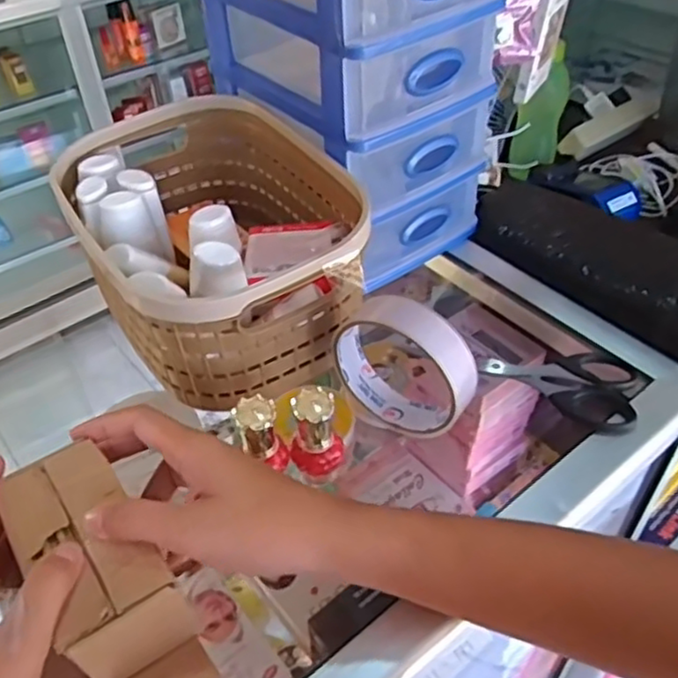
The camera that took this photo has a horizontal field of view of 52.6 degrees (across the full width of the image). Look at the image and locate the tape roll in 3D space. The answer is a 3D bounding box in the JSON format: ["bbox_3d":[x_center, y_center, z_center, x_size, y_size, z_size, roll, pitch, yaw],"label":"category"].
[{"bbox_3d":[0.036,0.016,0.395,0.085,0.083,0.023,23,49,26],"label":"tape roll"}]

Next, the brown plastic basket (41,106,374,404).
[{"bbox_3d":[-0.088,-0.071,0.467,0.157,0.092,0.233,-26,48,-23],"label":"brown plastic basket"}]

